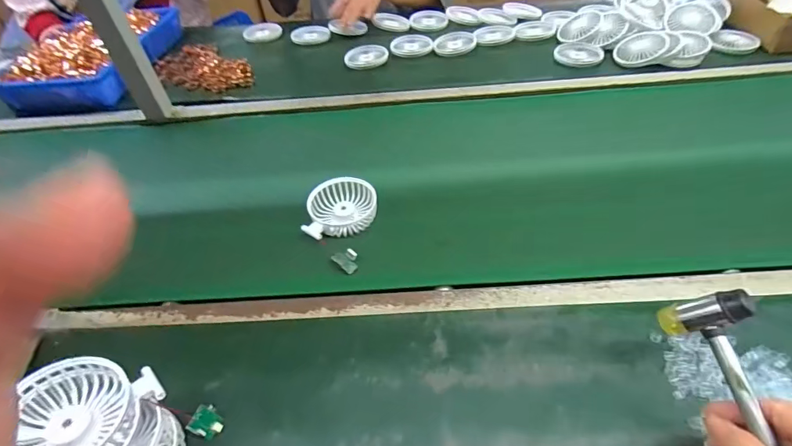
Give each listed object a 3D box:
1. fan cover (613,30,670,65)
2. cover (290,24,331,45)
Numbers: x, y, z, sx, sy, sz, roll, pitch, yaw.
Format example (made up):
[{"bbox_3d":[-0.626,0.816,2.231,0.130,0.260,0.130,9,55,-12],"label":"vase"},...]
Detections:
[{"bbox_3d":[0.451,-0.324,0.772,0.090,0.016,0.076,-13,61,15],"label":"fan cover"},{"bbox_3d":[-0.193,-0.425,0.946,0.086,0.019,0.086,-12,47,-6],"label":"cover"}]

